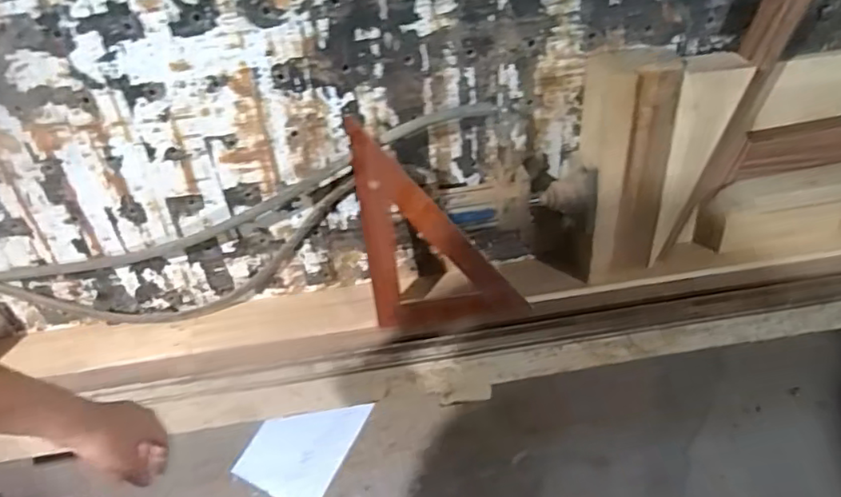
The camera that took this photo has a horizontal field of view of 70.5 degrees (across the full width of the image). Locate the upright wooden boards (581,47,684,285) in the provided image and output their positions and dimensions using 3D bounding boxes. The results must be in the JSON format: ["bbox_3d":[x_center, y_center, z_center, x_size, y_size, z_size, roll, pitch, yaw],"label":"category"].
[{"bbox_3d":[0.367,-0.132,1.051,0.136,0.411,0.101,-15,34,-11],"label":"upright wooden boards"}]

